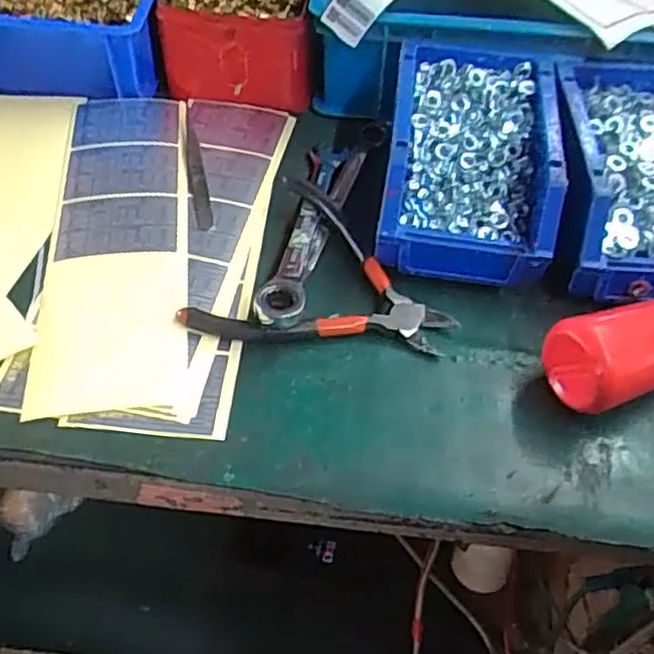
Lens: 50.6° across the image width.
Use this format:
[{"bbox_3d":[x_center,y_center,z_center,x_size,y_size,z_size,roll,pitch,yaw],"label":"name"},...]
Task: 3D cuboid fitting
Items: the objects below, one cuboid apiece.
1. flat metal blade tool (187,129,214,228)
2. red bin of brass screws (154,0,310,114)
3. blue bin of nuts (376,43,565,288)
[{"bbox_3d":[-0.089,-0.103,0.474,0.011,0.005,0.107,-8,52,-8],"label":"flat metal blade tool"},{"bbox_3d":[-0.060,-0.283,0.575,0.113,0.071,0.236,4,52,2],"label":"red bin of brass screws"},{"bbox_3d":[0.090,-0.108,0.438,0.101,0.057,0.159,7,52,4],"label":"blue bin of nuts"}]

